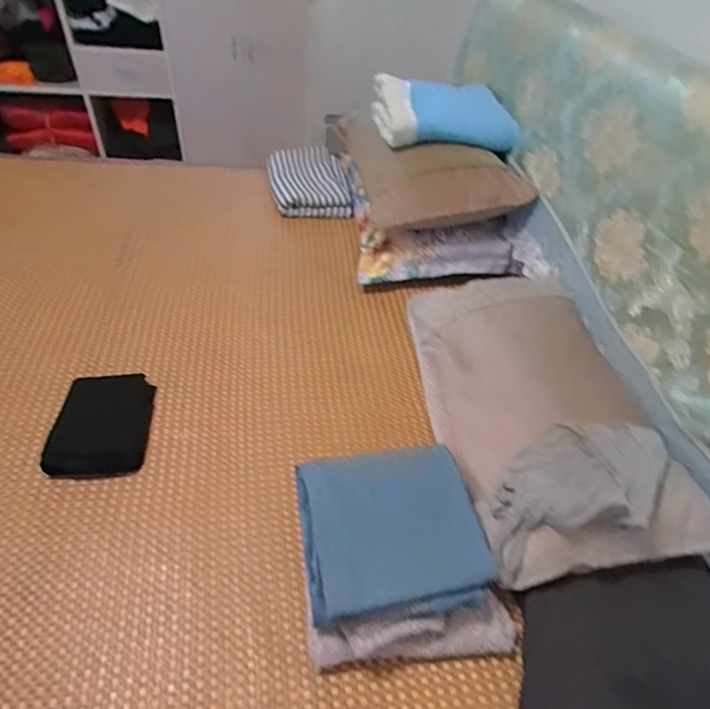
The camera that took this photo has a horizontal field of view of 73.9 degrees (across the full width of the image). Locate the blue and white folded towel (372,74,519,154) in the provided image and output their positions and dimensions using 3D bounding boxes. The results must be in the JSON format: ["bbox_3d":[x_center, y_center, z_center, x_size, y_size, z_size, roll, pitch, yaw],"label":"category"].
[{"bbox_3d":[0.266,-0.693,1.359,0.385,0.129,0.233,0,47,-8],"label":"blue and white folded towel"}]

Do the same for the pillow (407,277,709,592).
[{"bbox_3d":[0.361,0.077,0.979,0.375,0.117,0.706,-2,47,-9],"label":"pillow"}]

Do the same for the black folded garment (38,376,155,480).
[{"bbox_3d":[-0.508,0.135,0.957,0.169,0.032,0.241,-4,45,-9],"label":"black folded garment"}]

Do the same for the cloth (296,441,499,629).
[{"bbox_3d":[0.062,0.274,0.739,0.277,0.068,0.231,-3,47,-10],"label":"cloth"}]

